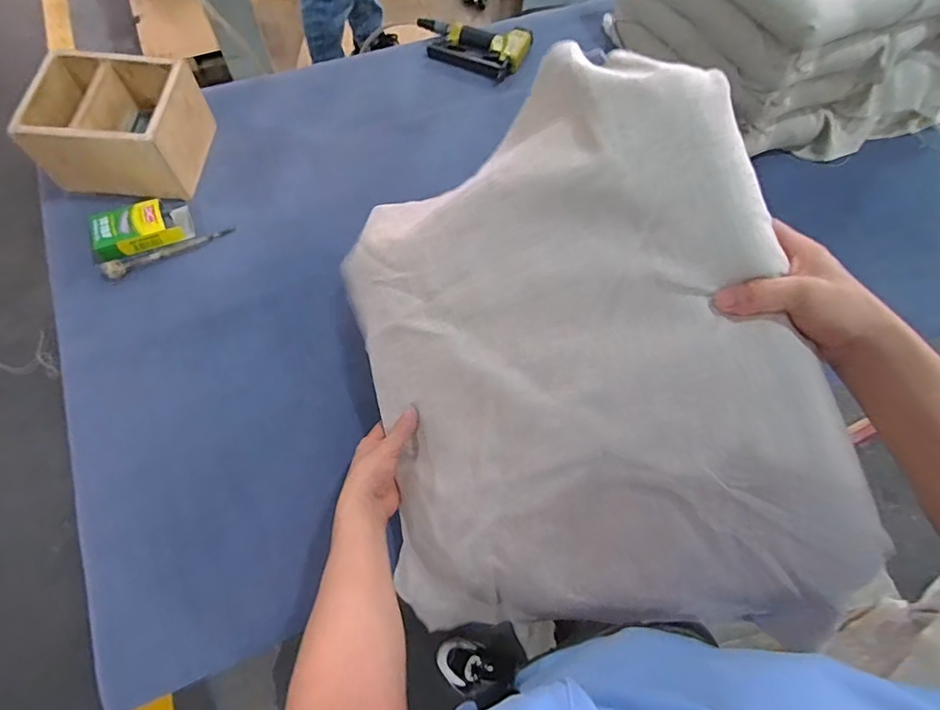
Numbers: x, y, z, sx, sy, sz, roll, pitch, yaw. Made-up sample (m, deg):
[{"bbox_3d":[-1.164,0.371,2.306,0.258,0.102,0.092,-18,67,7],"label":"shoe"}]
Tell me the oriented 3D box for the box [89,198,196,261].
[{"bbox_3d":[-0.544,-0.214,0.825,0.148,0.035,0.086,-21,69,-12],"label":"box"}]

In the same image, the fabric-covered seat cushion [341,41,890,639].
[{"bbox_3d":[0.071,0.025,0.529,0.483,0.047,0.523,-19,87,34],"label":"fabric-covered seat cushion"}]

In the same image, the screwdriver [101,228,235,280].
[{"bbox_3d":[-0.504,-0.178,0.838,0.205,0.026,0.030,-29,71,-15],"label":"screwdriver"}]

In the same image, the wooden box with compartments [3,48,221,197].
[{"bbox_3d":[-0.582,-0.389,0.836,0.223,0.129,0.211,6,66,0],"label":"wooden box with compartments"}]

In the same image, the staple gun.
[{"bbox_3d":[0.003,-0.648,1.037,0.230,0.045,0.133,19,67,6],"label":"staple gun"}]

